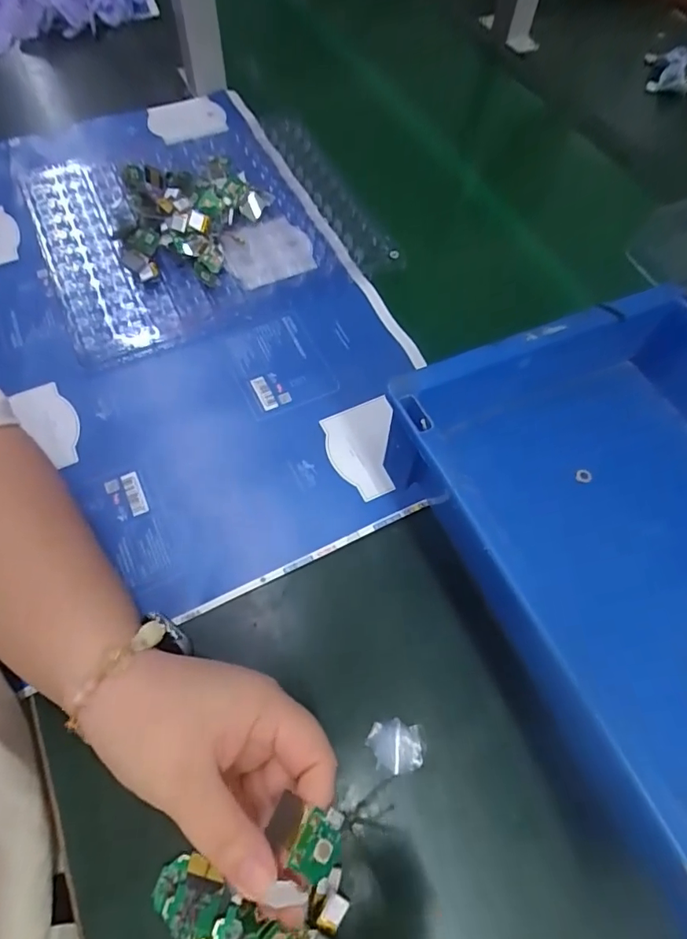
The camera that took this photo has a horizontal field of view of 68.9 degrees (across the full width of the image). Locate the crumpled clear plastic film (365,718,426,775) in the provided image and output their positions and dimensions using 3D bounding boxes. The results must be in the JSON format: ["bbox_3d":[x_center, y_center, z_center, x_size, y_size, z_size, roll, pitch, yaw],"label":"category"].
[{"bbox_3d":[0.031,0.160,0.289,0.030,0.007,0.027,-12,64,-9],"label":"crumpled clear plastic film"}]

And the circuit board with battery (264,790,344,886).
[{"bbox_3d":[-0.017,0.153,0.209,0.030,0.010,0.025,20,63,7],"label":"circuit board with battery"}]

